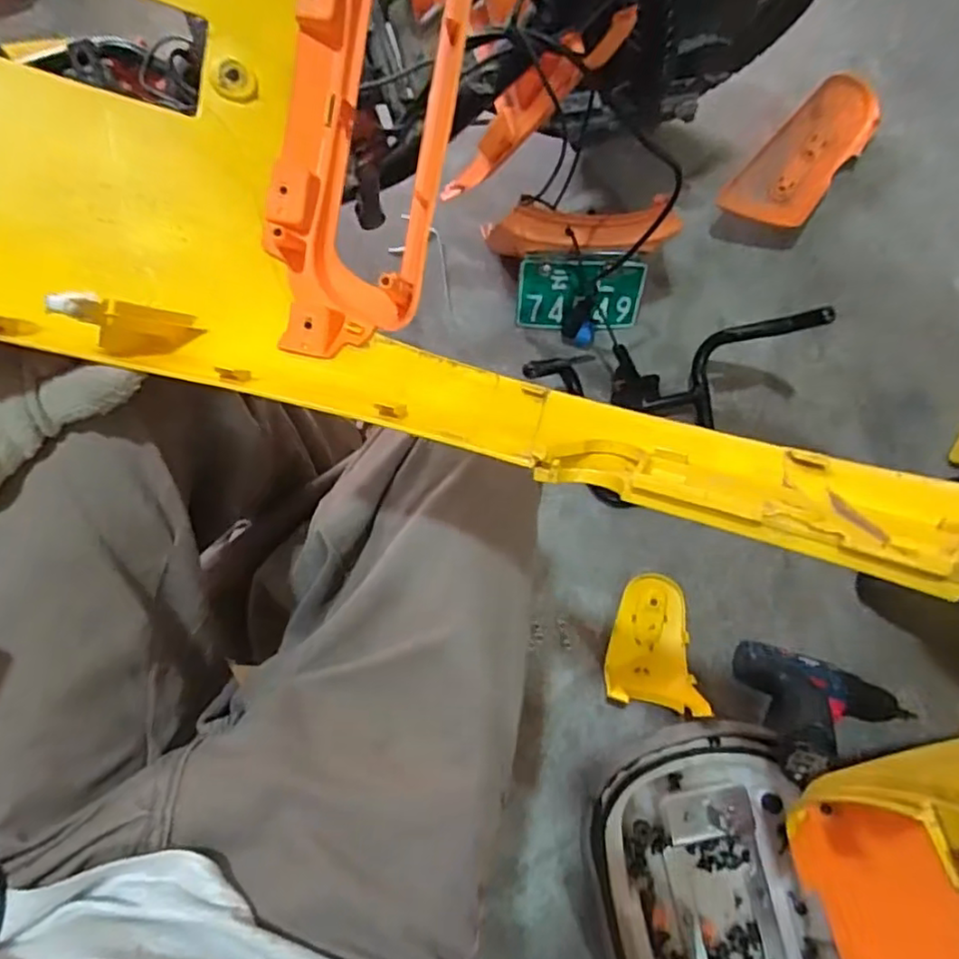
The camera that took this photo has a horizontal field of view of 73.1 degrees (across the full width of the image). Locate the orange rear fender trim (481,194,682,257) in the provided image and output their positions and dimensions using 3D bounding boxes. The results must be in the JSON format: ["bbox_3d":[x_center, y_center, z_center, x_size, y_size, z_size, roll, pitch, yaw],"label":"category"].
[{"bbox_3d":[0.129,-0.284,0.745,0.230,0.077,0.058,-5,79,-4],"label":"orange rear fender trim"}]

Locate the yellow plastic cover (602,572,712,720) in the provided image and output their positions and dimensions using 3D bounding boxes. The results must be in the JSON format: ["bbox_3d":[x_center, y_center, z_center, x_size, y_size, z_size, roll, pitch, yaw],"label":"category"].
[{"bbox_3d":[0.205,0.185,0.753,0.107,0.099,0.149,11,78,0],"label":"yellow plastic cover"}]

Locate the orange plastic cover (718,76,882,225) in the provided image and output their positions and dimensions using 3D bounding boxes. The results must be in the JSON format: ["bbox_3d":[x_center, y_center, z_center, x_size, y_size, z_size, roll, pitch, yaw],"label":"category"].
[{"bbox_3d":[0.462,-0.454,0.916,0.110,0.043,0.312,41,79,6],"label":"orange plastic cover"}]

